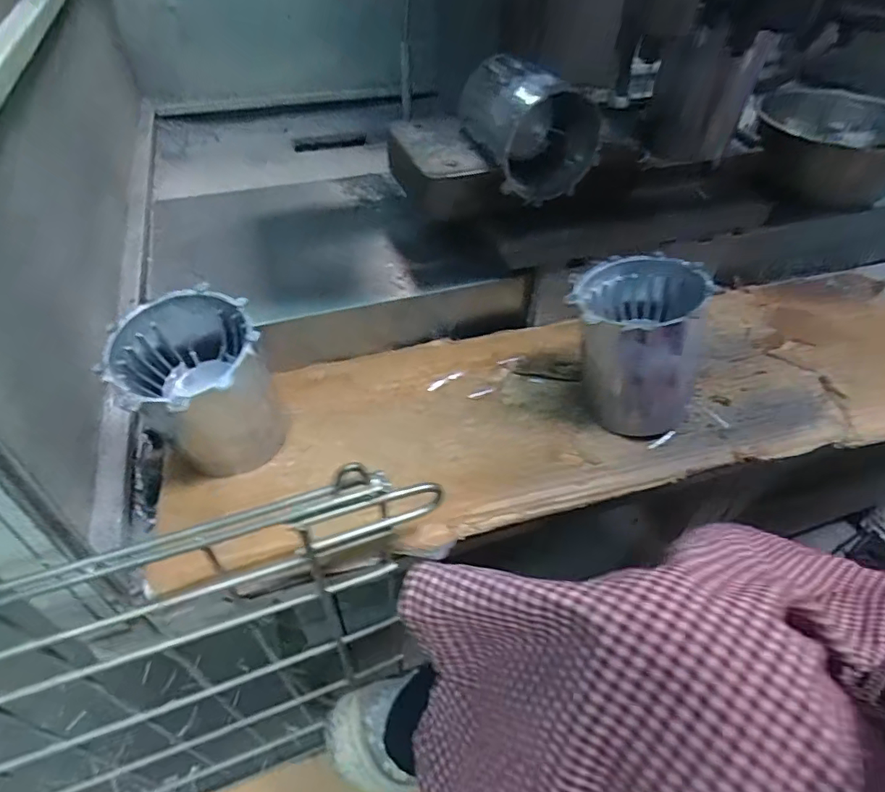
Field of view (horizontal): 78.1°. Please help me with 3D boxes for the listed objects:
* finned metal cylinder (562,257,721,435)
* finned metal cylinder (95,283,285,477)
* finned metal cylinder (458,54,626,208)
[{"bbox_3d":[0.144,-0.041,0.436,0.094,0.121,0.098,6,47,3],"label":"finned metal cylinder"},{"bbox_3d":[-0.169,0.002,0.394,0.097,0.122,0.101,-25,52,-23],"label":"finned metal cylinder"},{"bbox_3d":[0.081,-0.252,0.503,0.108,0.085,0.124,-9,48,-10],"label":"finned metal cylinder"}]

